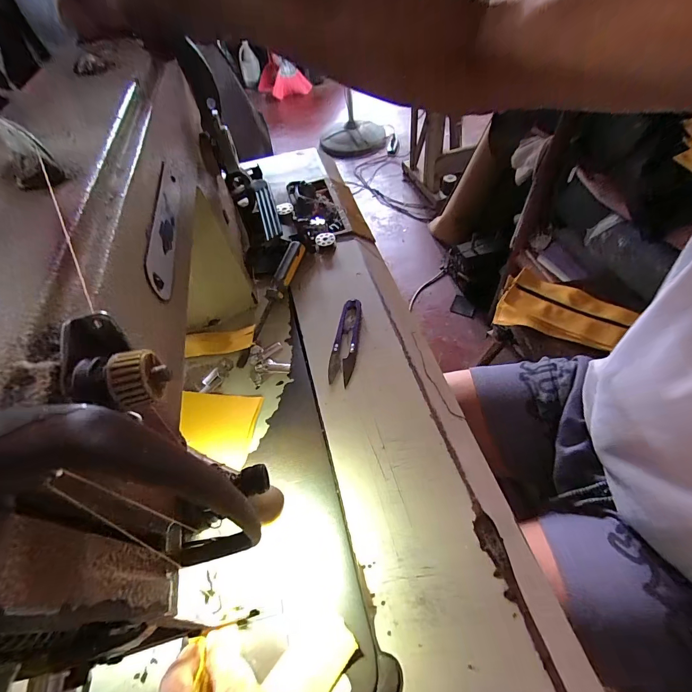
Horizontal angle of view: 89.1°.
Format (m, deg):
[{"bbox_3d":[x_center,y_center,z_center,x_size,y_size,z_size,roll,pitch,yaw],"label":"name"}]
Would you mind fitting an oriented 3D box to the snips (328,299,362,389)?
[{"bbox_3d":[0.000,-0.007,0.351,0.023,0.009,0.098,4,54,9],"label":"snips"}]

